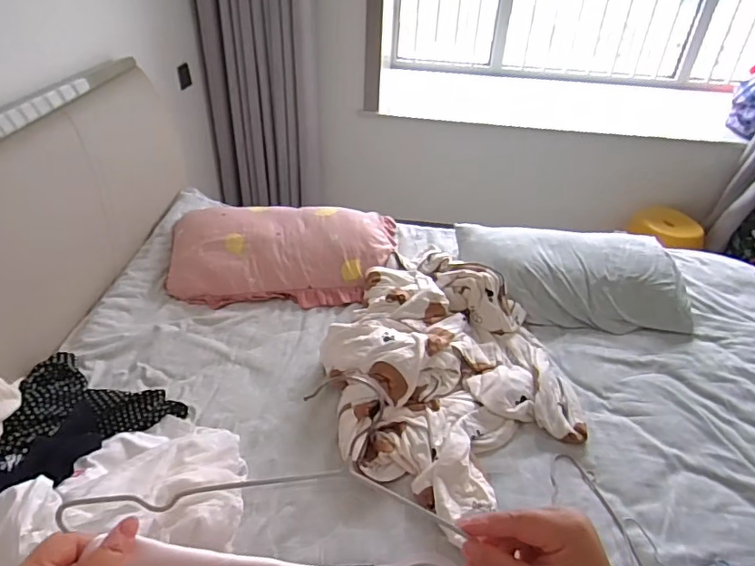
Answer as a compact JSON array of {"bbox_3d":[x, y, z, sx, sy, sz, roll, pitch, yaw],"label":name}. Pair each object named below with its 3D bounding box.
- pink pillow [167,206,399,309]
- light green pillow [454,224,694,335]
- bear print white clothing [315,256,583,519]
[{"bbox_3d":[-0.266,-0.099,1.583,0.688,0.122,0.384,-3,38,-8],"label":"pink pillow"},{"bbox_3d":[0.582,-0.034,1.560,0.645,0.120,0.380,1,37,-2],"label":"light green pillow"},{"bbox_3d":[0.161,0.162,1.266,0.572,0.132,0.774,-7,38,-12],"label":"bear print white clothing"}]

